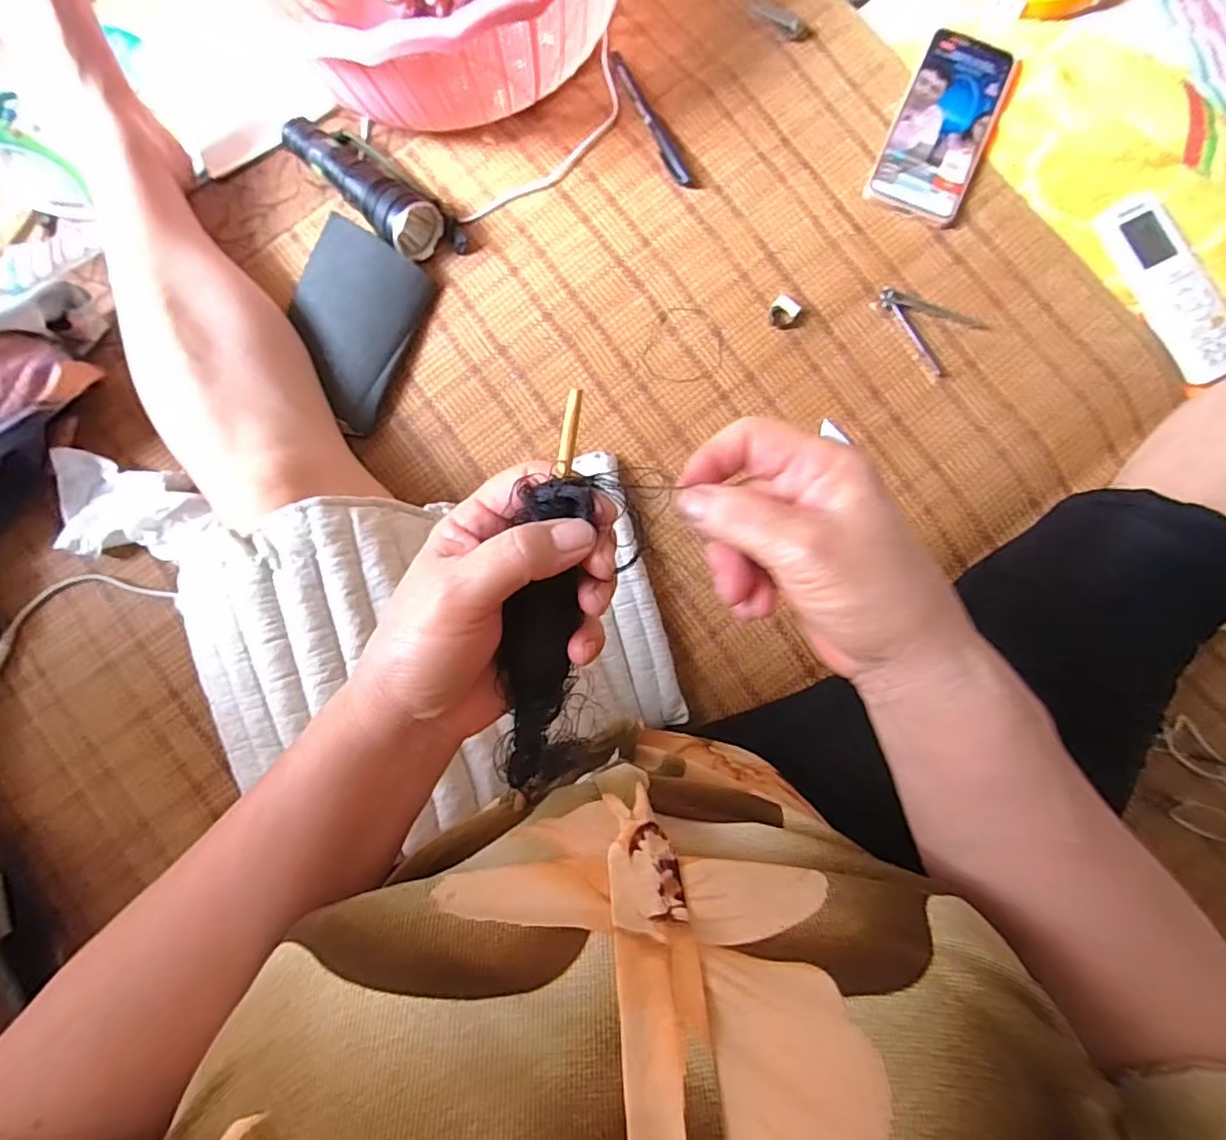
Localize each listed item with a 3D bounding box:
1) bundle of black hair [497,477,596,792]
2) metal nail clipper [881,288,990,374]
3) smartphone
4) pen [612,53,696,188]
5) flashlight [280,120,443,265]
[{"bbox_3d":[-0.031,0.034,0.252,0.027,0.013,0.148,10,115,2],"label":"bundle of black hair"},{"bbox_3d":[0.254,-0.204,0.489,0.080,0.008,0.056,42,88,4],"label":"metal nail clipper"},{"bbox_3d":[0.279,-0.375,0.502,0.079,0.011,0.170,24,86,3],"label":"smartphone"},{"bbox_3d":[0.032,-0.378,0.502,0.016,0.012,0.130,-27,85,-1],"label":"pen"},{"bbox_3d":[-0.209,-0.323,0.494,0.155,0.042,0.046,44,88,4],"label":"flashlight"}]

